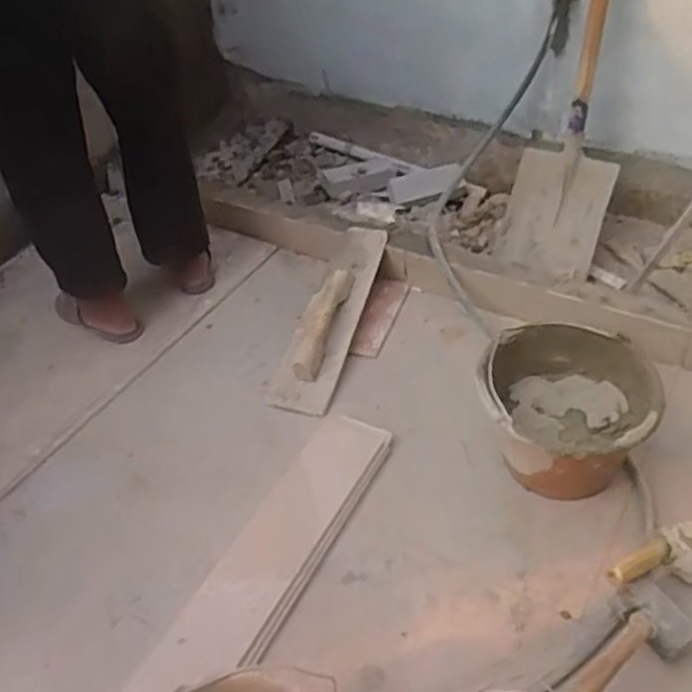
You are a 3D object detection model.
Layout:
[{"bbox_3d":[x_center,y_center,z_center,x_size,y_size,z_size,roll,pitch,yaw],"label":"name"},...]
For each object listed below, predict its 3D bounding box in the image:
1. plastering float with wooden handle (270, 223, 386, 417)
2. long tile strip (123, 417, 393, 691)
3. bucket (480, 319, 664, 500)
[{"bbox_3d":[-0.028,-0.081,1.552,0.129,0.070,0.501,12,59,17],"label":"plastering float with wooden handle"},{"bbox_3d":[-0.117,0.339,1.159,0.155,0.016,0.632,18,46,23],"label":"long tile strip"},{"bbox_3d":[0.360,0.122,1.212,0.261,0.213,0.276,-2,42,2],"label":"bucket"}]

